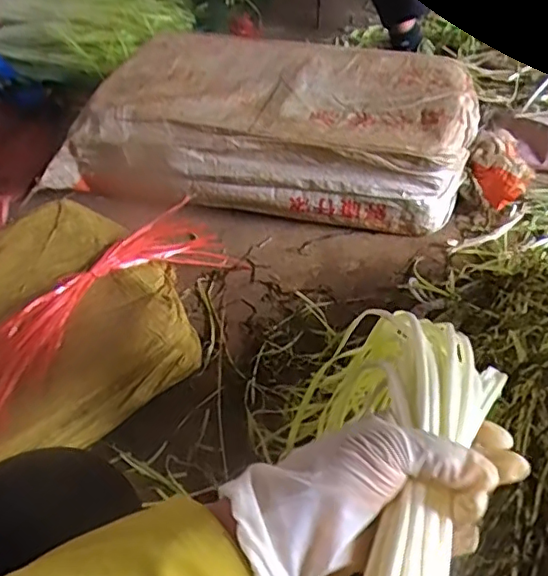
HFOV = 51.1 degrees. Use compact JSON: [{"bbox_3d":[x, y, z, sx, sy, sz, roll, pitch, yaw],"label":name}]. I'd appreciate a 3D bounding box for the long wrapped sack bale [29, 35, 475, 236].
[{"bbox_3d":[-0.011,-0.298,1.079,0.713,0.196,0.366,6,49,12],"label":"long wrapped sack bale"}]

